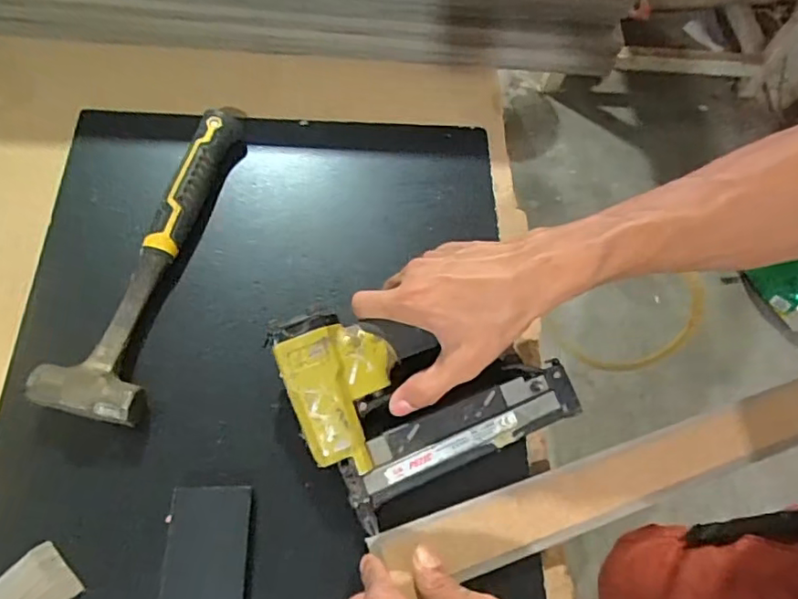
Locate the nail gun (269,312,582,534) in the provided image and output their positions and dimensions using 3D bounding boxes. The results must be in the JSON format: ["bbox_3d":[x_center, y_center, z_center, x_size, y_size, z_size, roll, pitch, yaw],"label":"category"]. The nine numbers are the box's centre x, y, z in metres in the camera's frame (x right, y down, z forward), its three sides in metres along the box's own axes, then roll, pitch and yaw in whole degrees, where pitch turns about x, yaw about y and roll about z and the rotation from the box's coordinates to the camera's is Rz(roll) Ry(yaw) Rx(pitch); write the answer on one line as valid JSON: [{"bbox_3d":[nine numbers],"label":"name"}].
[{"bbox_3d":[0.017,0.062,0.416,0.183,0.053,0.135,-21,86,-15],"label":"nail gun"}]

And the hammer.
[{"bbox_3d":[-0.185,-0.045,0.457,0.071,0.033,0.290,15,63,1],"label":"hammer"}]

